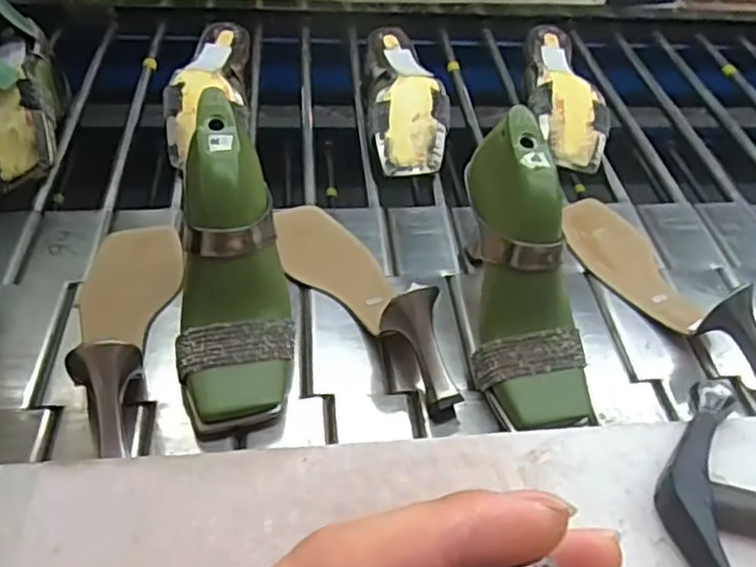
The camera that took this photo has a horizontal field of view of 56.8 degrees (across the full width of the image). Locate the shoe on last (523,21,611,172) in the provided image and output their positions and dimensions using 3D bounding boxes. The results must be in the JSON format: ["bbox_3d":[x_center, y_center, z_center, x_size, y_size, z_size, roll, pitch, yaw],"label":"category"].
[{"bbox_3d":[0.211,-0.216,0.805,0.085,0.069,0.225,8,44,2],"label":"shoe on last"}]

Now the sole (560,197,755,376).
[{"bbox_3d":[0.257,-0.011,0.602,0.084,0.058,0.255,-23,51,-27],"label":"sole"}]

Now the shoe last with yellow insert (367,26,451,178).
[{"bbox_3d":[0.029,-0.207,0.776,0.080,0.066,0.223,1,44,-5],"label":"shoe last with yellow insert"}]

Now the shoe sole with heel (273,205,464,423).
[{"bbox_3d":[-0.017,-0.003,0.564,0.077,0.064,0.261,-17,49,-22],"label":"shoe sole with heel"}]

